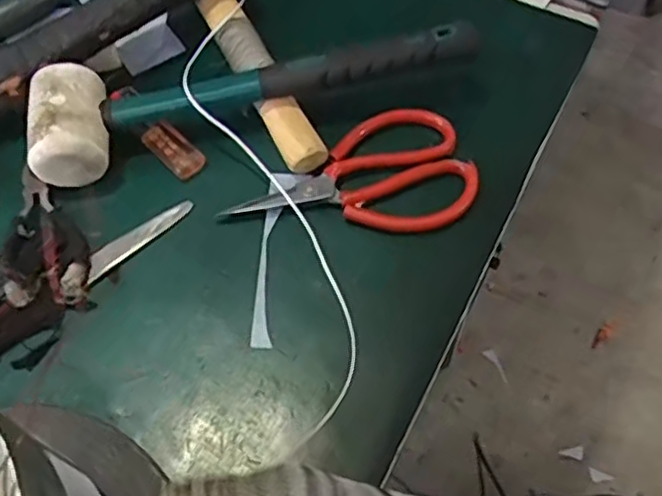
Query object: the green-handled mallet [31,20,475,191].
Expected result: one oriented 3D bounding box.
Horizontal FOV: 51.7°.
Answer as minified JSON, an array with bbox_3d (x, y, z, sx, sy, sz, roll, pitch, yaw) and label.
[{"bbox_3d":[-0.052,-0.108,0.451,0.288,0.053,0.075,-13,60,-7],"label":"green-handled mallet"}]

